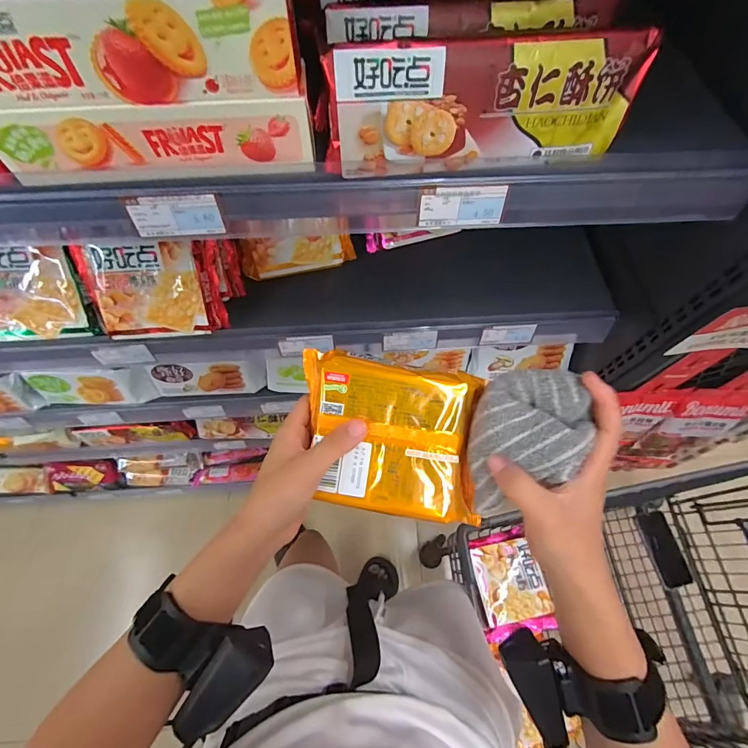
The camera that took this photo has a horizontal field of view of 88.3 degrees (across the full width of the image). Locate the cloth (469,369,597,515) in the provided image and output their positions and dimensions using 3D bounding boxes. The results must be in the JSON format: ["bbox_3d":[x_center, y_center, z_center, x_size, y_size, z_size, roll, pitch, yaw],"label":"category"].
[{"bbox_3d":[0.106,0.044,0.270,0.074,0.064,0.081,-11,65,-6],"label":"cloth"}]

